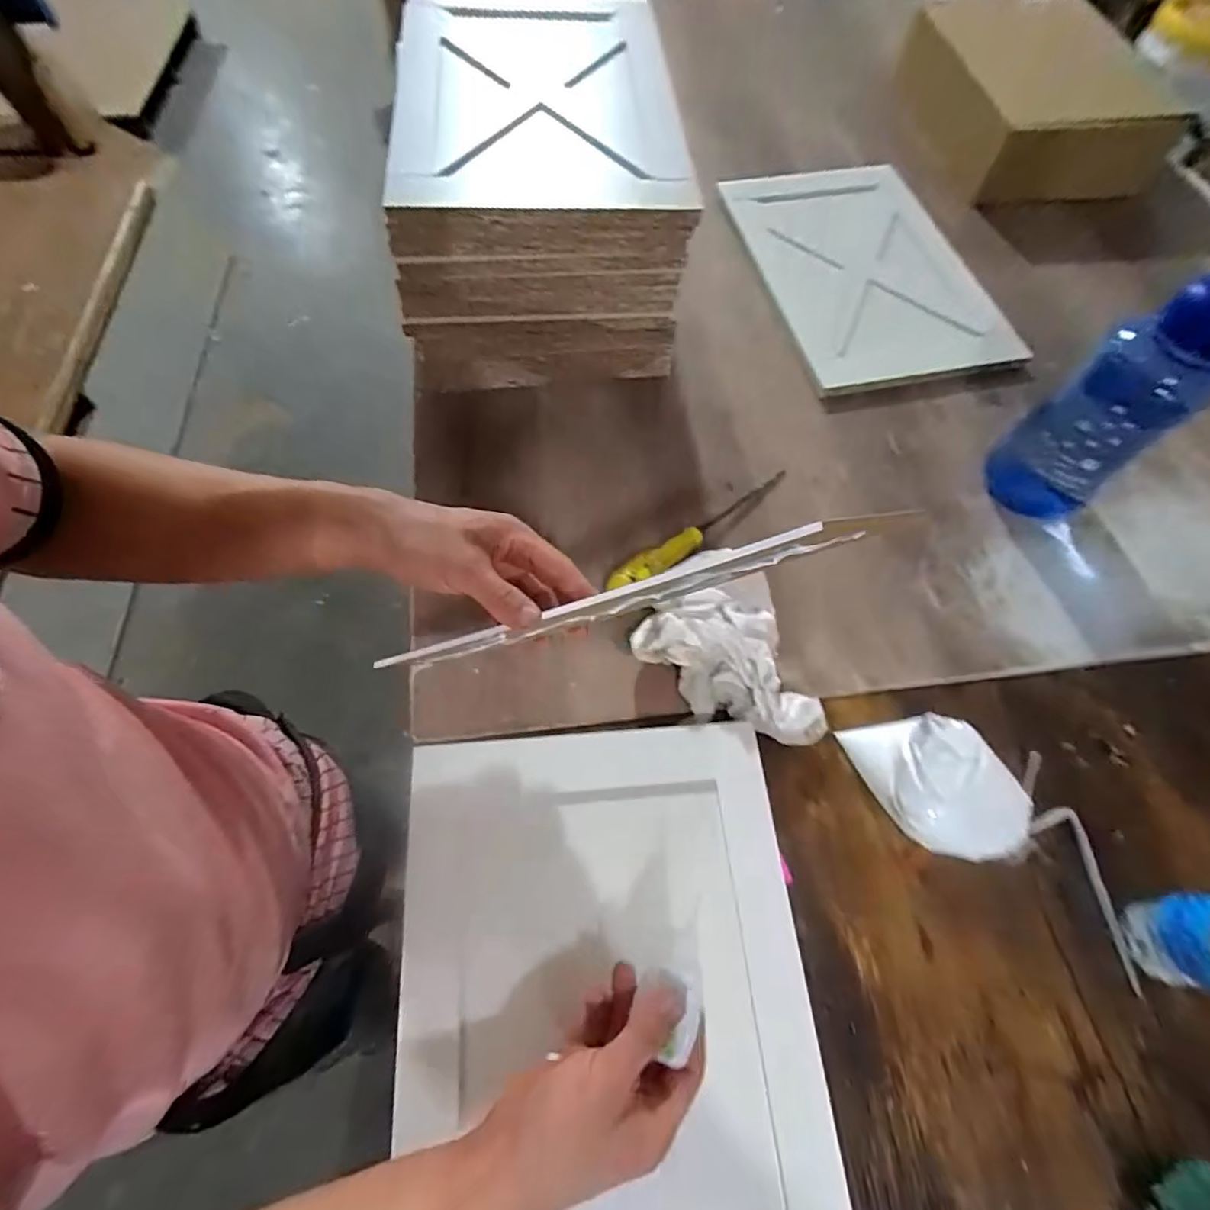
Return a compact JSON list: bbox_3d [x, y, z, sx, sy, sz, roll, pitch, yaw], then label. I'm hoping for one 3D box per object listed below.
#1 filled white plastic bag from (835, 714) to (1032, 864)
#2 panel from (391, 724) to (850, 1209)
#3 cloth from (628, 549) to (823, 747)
[{"bbox_3d":[0.278,0.146,0.480,0.094,0.079,0.143,-30,69,-15],"label":"filled white plastic bag"},{"bbox_3d":[0.003,0.304,0.405,0.288,0.040,0.416,-3,62,-3],"label":"panel"},{"bbox_3d":[0.119,0.048,0.511,0.185,0.068,0.110,36,69,14],"label":"cloth"}]

